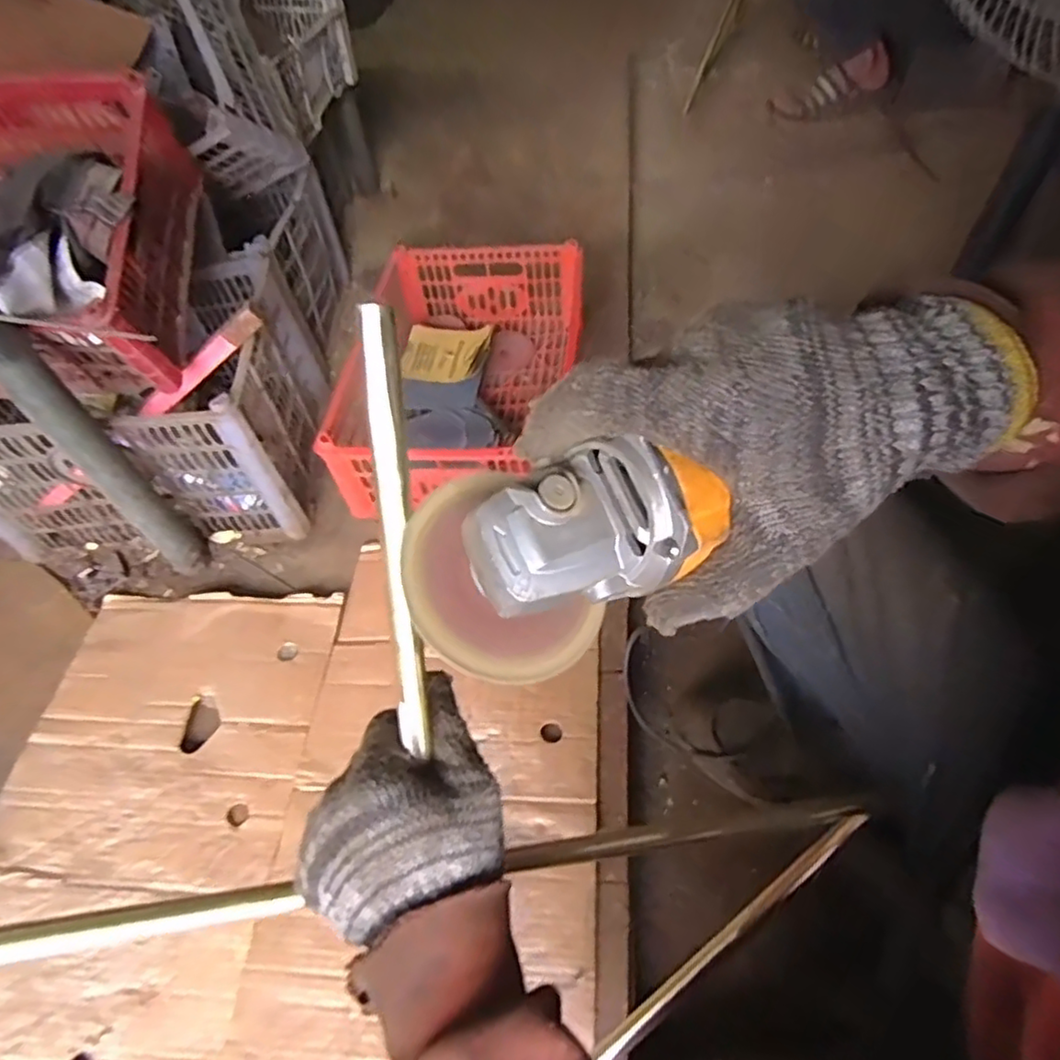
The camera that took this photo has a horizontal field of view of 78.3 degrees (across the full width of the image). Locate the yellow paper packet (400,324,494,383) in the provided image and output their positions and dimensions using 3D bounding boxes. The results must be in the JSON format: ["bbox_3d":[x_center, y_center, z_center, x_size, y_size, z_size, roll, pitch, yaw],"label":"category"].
[{"bbox_3d":[-0.140,-0.296,1.078,0.130,0.026,0.125,11,57,12],"label":"yellow paper packet"}]

